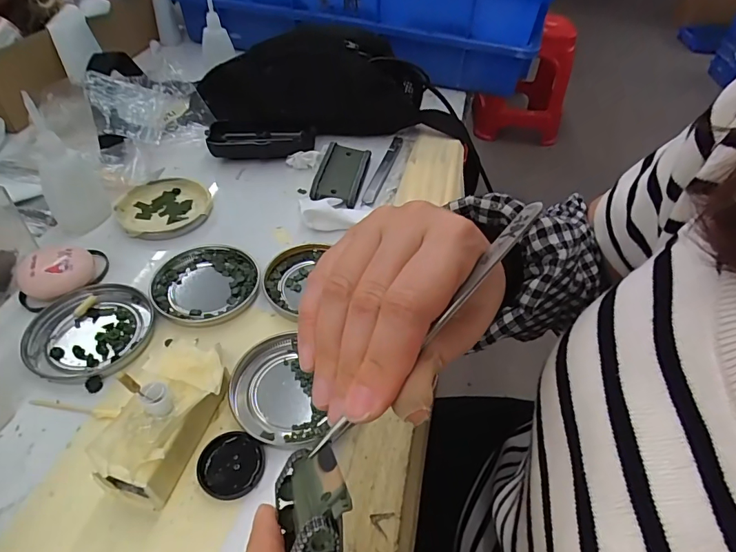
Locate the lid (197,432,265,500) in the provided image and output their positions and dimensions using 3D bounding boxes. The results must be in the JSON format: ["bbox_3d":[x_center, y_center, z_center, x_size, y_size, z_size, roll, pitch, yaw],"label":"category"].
[{"bbox_3d":[-0.077,0.107,0.246,0.036,0.005,0.034,3,46,-3],"label":"lid"}]

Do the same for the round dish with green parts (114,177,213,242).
[{"bbox_3d":[-0.185,-0.062,0.400,0.078,0.012,0.078,3,46,-3],"label":"round dish with green parts"}]

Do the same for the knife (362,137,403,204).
[{"bbox_3d":[0.018,-0.117,0.470,0.012,0.006,0.133,15,47,9],"label":"knife"}]

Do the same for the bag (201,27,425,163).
[{"bbox_3d":[-0.063,-0.218,0.494,0.235,0.097,0.132,-11,46,-14],"label":"bag"}]

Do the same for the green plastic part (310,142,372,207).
[{"bbox_3d":[-0.026,-0.103,0.440,0.044,0.020,0.084,10,46,3],"label":"green plastic part"}]

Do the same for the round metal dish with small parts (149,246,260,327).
[{"bbox_3d":[-0.125,0.005,0.338,0.077,0.008,0.077,3,46,-3],"label":"round metal dish with small parts"}]

